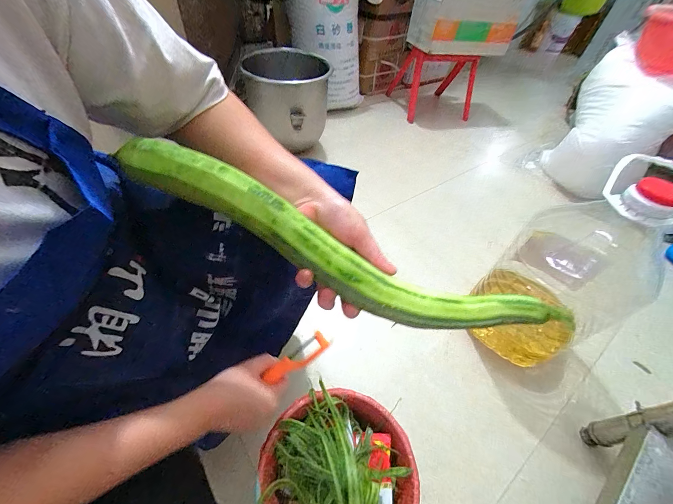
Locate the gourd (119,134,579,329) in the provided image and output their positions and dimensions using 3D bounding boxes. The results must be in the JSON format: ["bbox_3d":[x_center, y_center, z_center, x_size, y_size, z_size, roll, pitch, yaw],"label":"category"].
[{"bbox_3d":[0.004,-0.005,0.263,0.409,0.066,0.050,26,51,-3],"label":"gourd"}]

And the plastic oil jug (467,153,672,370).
[{"bbox_3d":[0.539,0.044,0.677,0.256,0.516,0.225,-35,61,-29],"label":"plastic oil jug"}]

